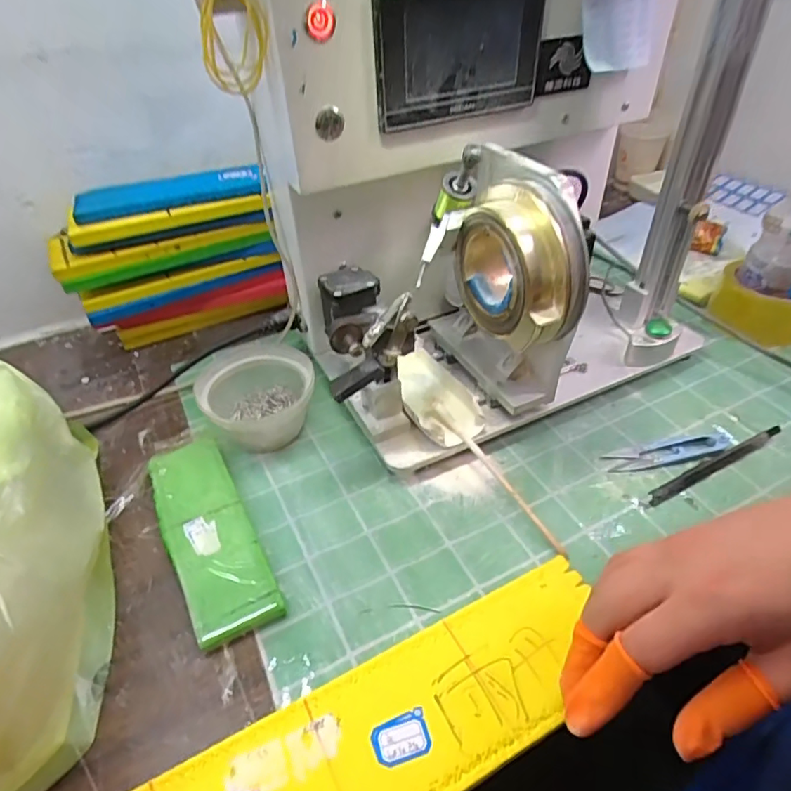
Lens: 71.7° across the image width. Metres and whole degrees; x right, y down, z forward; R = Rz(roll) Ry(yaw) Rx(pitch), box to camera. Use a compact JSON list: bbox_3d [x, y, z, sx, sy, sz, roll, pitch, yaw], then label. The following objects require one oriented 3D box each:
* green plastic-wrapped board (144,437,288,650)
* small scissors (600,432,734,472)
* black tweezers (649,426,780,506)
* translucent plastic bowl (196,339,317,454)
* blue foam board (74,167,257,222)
[{"bbox_3d":[-0.141,0.099,0.409,0.057,0.013,0.179,-21,46,-21],"label":"green plastic-wrapped board"},{"bbox_3d":[0.226,0.046,0.453,0.104,0.010,0.027,-10,43,-10],"label":"small scissors"},{"bbox_3d":[0.262,0.054,0.445,0.146,0.011,0.012,-20,45,-20],"label":"black tweezers"},{"bbox_3d":[-0.122,0.002,0.488,0.096,0.058,0.089,-1,42,0],"label":"translucent plastic bowl"},{"bbox_3d":[-0.226,-0.206,0.551,0.175,0.012,0.068,-14,42,-14],"label":"blue foam board"}]

